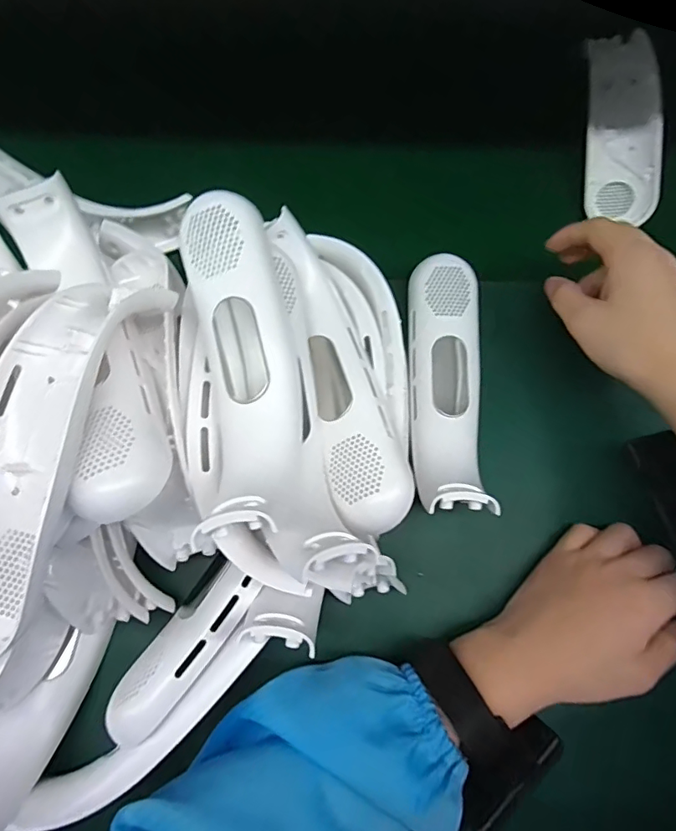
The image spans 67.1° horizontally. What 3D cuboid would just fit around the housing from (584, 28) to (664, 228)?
[{"bbox_3d":[0.236,-0.238,0.421,0.054,0.014,0.155,2,86,22],"label":"housing"}]

